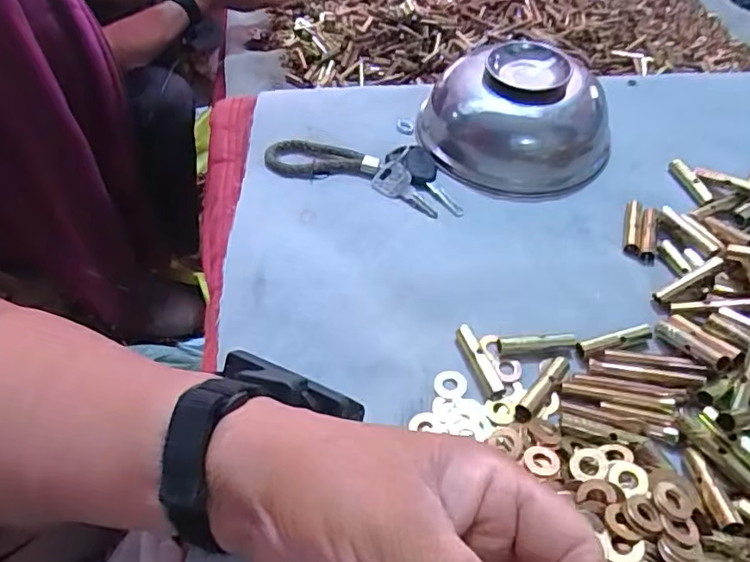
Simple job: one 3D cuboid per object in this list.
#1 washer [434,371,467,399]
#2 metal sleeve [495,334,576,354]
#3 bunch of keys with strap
[{"bbox_3d":[0.040,0.054,0.304,0.017,0.004,0.014,6,50,6],"label":"washer"},{"bbox_3d":[0.089,0.034,0.316,0.043,0.007,0.008,-4,50,-3],"label":"metal sleeve"},{"bbox_3d":[-0.004,-0.081,0.399,0.132,0.010,0.060,17,50,12],"label":"bunch of keys with strap"}]

